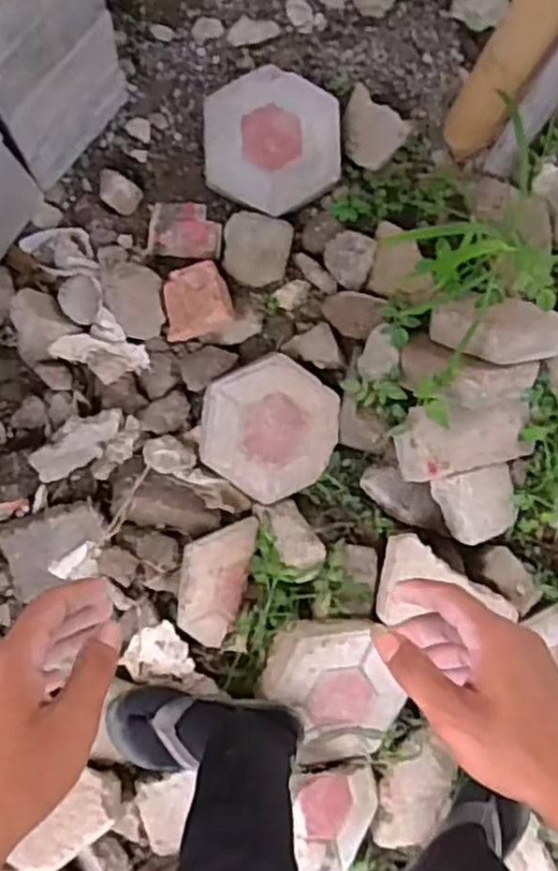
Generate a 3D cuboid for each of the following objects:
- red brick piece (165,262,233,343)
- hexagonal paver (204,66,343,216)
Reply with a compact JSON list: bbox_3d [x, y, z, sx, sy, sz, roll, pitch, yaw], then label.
[{"bbox_3d":[-0.122,-0.198,1.101,0.097,0.054,0.104,0,87,-1],"label":"red brick piece"},{"bbox_3d":[-0.010,-0.438,1.118,0.209,0.058,0.203,-3,88,-4],"label":"hexagonal paver"}]

